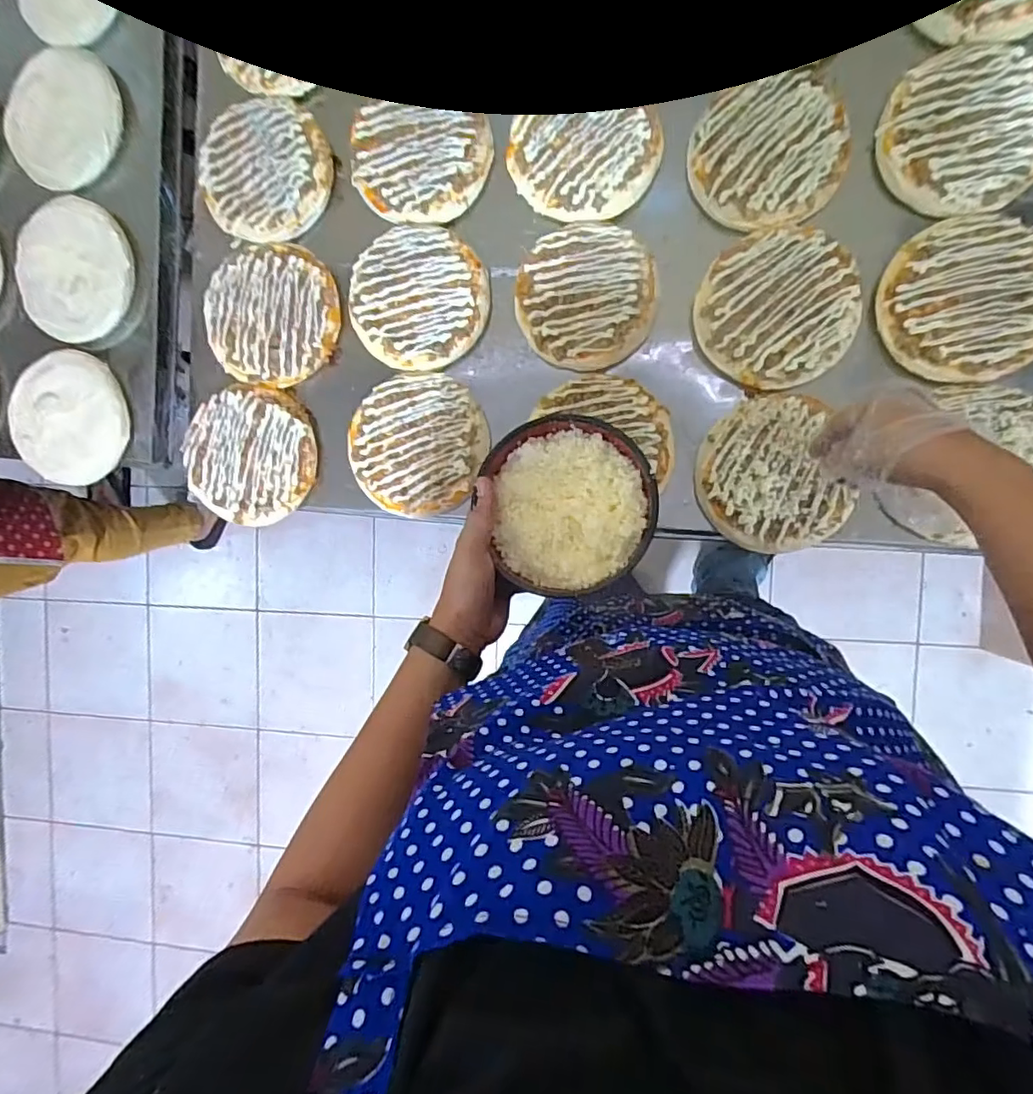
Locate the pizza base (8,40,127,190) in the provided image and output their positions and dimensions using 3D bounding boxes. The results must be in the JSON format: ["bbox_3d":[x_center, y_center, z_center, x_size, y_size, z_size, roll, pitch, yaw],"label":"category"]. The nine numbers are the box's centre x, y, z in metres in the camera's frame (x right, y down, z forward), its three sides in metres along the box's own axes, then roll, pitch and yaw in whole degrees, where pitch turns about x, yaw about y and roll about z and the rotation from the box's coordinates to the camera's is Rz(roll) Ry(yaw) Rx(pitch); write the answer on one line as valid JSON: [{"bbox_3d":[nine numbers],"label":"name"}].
[{"bbox_3d":[-0.523,-0.496,0.674,0.144,0.017,0.152,0,90,9],"label":"pizza base"}]

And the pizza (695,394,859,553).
[{"bbox_3d":[0.245,-0.068,0.565,0.130,0.013,0.146,-22,87,8],"label":"pizza"}]

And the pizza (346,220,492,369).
[{"bbox_3d":[-0.106,-0.266,0.620,0.149,0.016,0.142,0,90,9],"label":"pizza"}]

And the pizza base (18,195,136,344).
[{"bbox_3d":[-0.532,-0.328,0.689,0.163,0.025,0.153,0,90,9],"label":"pizza base"}]

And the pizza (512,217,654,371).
[{"bbox_3d":[0.071,-0.255,0.594,0.136,0.014,0.140,1,90,9],"label":"pizza"}]

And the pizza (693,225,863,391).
[{"bbox_3d":[0.252,-0.232,0.567,0.144,0.013,0.147,-8,89,8],"label":"pizza"}]

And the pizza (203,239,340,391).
[{"bbox_3d":[-0.271,-0.255,0.644,0.148,0.019,0.150,1,90,9],"label":"pizza"}]

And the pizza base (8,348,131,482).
[{"bbox_3d":[-0.545,-0.159,0.701,0.162,0.019,0.150,22,93,8],"label":"pizza base"}]

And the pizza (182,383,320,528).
[{"bbox_3d":[-0.297,-0.103,0.652,0.148,0.022,0.149,0,90,9],"label":"pizza"}]

